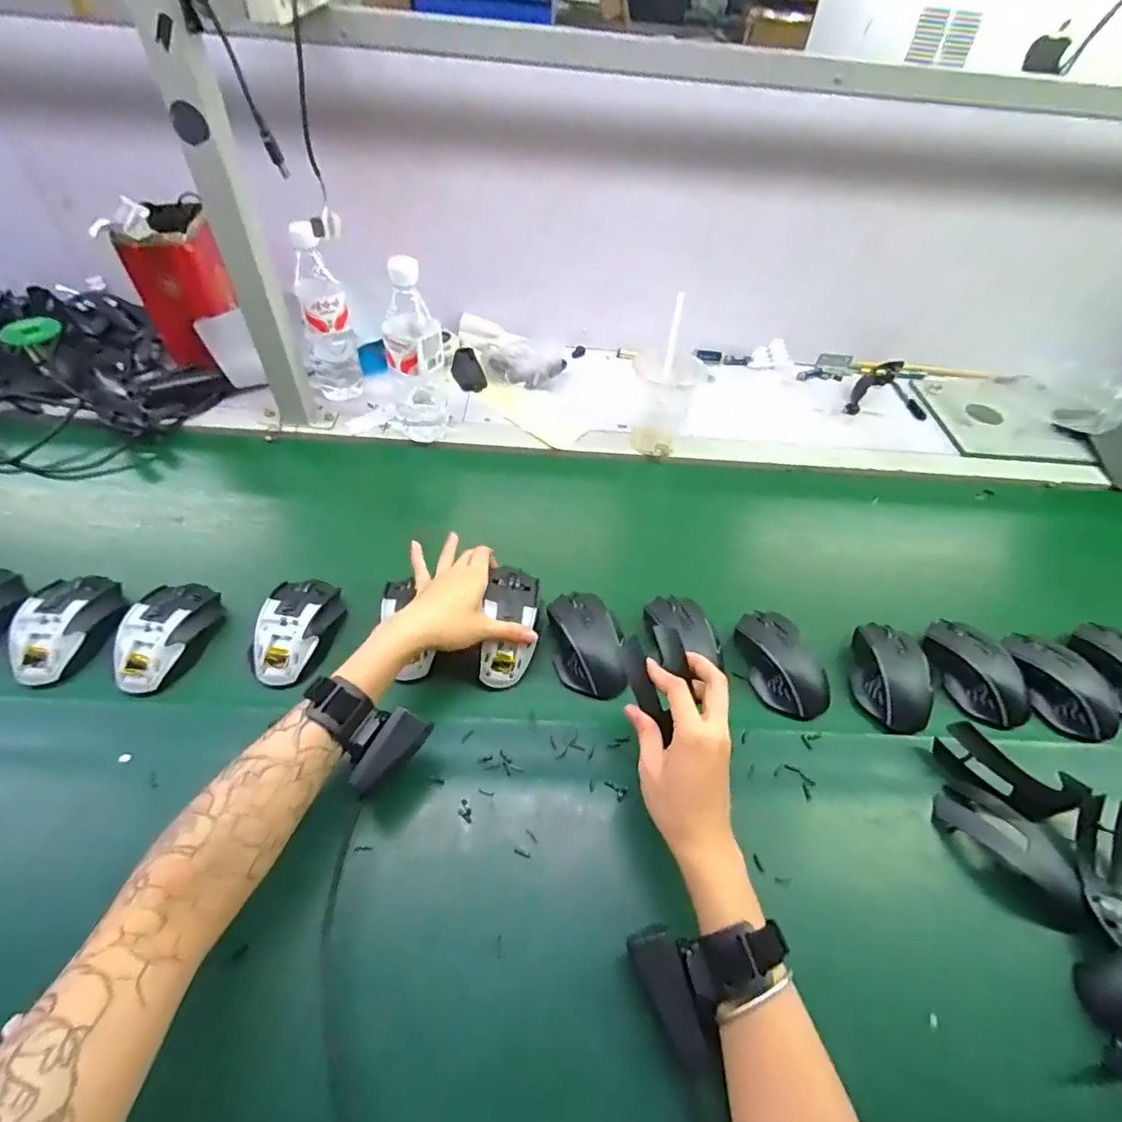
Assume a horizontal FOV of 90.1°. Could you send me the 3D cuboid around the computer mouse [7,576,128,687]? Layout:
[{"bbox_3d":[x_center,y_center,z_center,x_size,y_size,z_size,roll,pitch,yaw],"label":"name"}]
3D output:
[{"bbox_3d":[-0.479,0.067,0.549,0.080,0.046,0.109,-3,51,-7],"label":"computer mouse"}]

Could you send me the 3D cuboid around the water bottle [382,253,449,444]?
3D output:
[{"bbox_3d":[-0.185,-0.257,0.713,0.078,0.225,0.064,-6,51,-10],"label":"water bottle"}]

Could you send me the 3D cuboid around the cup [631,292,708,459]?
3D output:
[{"bbox_3d":[0.145,-0.237,0.752,0.086,0.167,0.095,24,53,15],"label":"cup"}]

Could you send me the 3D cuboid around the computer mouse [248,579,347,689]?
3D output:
[{"bbox_3d":[-0.264,0.066,0.555,0.078,0.031,0.114,5,50,-1],"label":"computer mouse"}]

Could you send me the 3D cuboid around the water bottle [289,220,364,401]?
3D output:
[{"bbox_3d":[-0.323,-0.324,0.760,0.068,0.230,0.081,-14,53,-16],"label":"water bottle"}]

